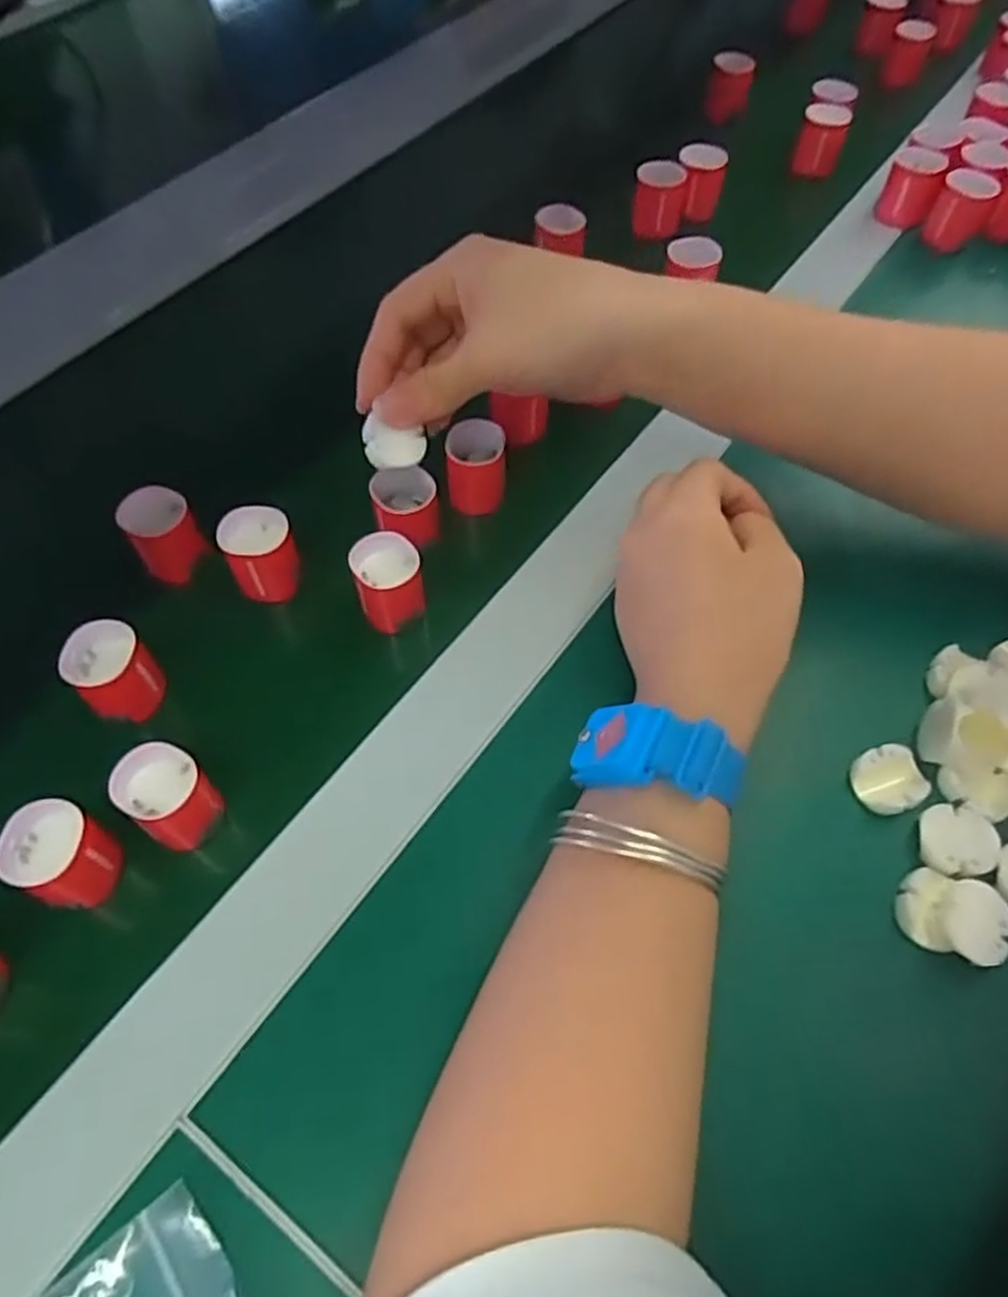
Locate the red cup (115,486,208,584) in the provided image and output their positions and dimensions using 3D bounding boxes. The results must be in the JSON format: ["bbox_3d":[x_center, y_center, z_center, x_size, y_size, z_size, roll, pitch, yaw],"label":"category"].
[{"bbox_3d":[-0.156,-0.053,0.359,0.028,0.034,0.027,0,58,-1],"label":"red cup"}]

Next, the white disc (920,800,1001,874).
[{"bbox_3d":[0.171,0.070,0.291,0.028,0.004,0.027,0,58,-1],"label":"white disc"}]

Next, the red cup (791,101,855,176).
[{"bbox_3d":[0.220,-0.353,0.542,0.029,0.037,0.024,15,59,9],"label":"red cup"}]

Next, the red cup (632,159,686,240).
[{"bbox_3d":[0.100,-0.291,0.502,0.030,0.031,0.037,11,58,6],"label":"red cup"}]

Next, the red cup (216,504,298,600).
[{"bbox_3d":[-0.110,-0.043,0.355,0.030,0.031,0.031,-18,60,-12],"label":"red cup"}]

